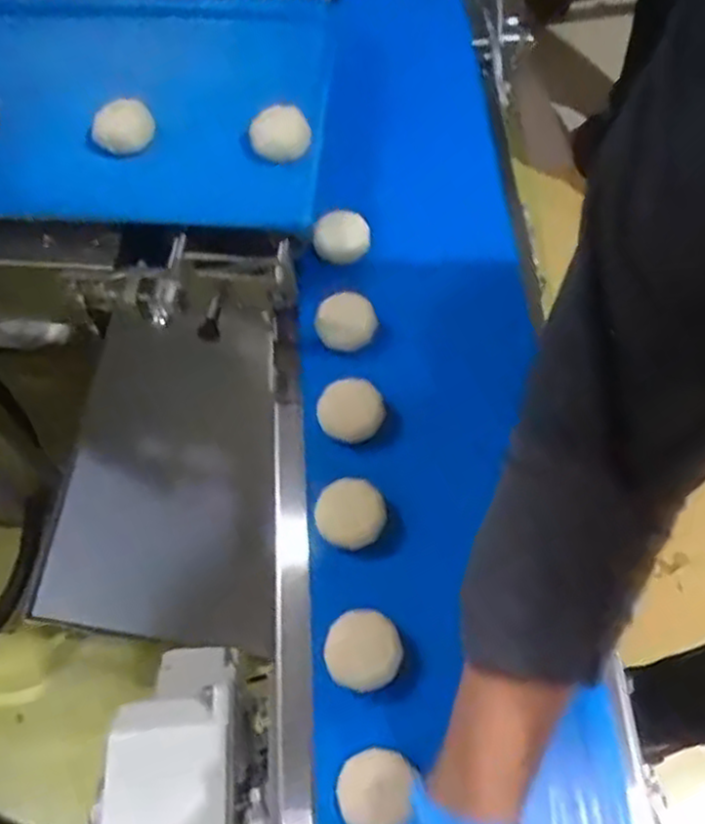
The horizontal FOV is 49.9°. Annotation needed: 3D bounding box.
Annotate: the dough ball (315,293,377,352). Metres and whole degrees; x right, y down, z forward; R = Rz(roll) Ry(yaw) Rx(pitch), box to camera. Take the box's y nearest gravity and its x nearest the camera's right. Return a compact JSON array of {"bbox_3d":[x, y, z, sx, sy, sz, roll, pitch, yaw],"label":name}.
[{"bbox_3d":[-0.005,-0.077,0.636,0.050,0.026,0.042,-28,66,-12],"label":"dough ball"}]

